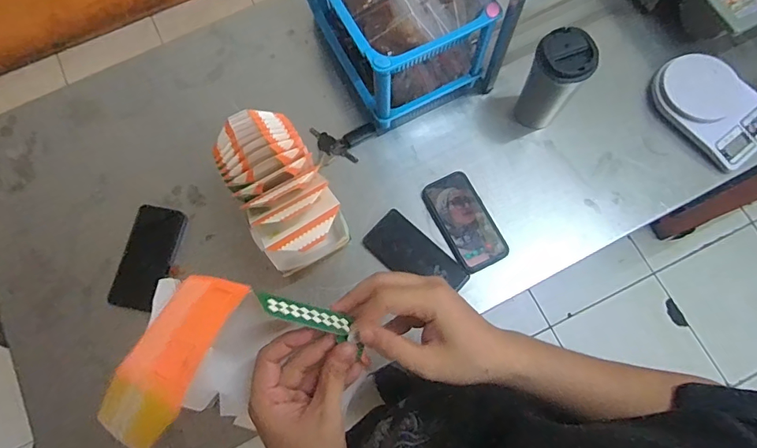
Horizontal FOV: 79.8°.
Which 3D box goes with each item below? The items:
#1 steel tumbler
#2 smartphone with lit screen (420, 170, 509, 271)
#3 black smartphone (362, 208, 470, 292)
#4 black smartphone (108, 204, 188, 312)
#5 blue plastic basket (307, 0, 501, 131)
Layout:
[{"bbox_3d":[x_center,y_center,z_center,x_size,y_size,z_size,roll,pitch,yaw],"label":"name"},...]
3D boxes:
[{"bbox_3d":[0.270,-0.222,0.718,0.085,0.166,0.073,34,78,9],"label":"steel tumbler"},{"bbox_3d":[0.142,-0.006,0.744,0.083,0.016,0.163,-25,77,-6],"label":"smartphone with lit screen"},{"bbox_3d":[0.059,0.054,0.731,0.165,0.009,0.082,43,77,12],"label":"black smartphone"},{"bbox_3d":[-0.384,0.055,0.753,0.085,0.018,0.169,12,76,4],"label":"black smartphone"},{"bbox_3d":[0.018,-0.352,0.753,0.199,0.194,0.304,-28,77,-6],"label":"blue plastic basket"}]

